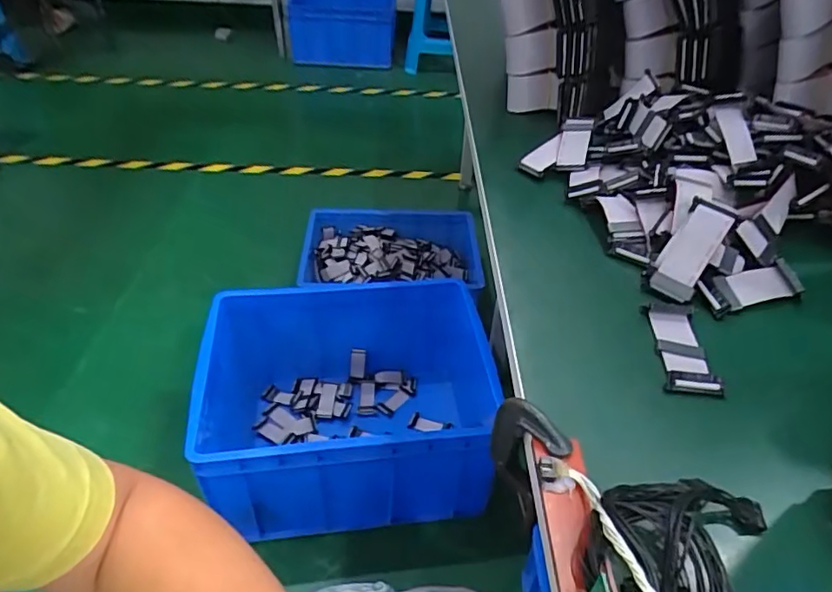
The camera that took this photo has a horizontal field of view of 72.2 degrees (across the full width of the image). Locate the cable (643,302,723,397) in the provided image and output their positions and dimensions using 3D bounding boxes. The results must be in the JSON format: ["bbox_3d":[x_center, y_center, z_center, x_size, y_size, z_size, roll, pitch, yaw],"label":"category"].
[{"bbox_3d":[0.215,0.041,0.464,0.039,0.013,0.095,5,41,3],"label":"cable"}]

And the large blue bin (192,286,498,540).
[{"bbox_3d":[-0.132,0.207,1.165,0.594,0.296,0.442,-3,41,-6],"label":"large blue bin"}]

